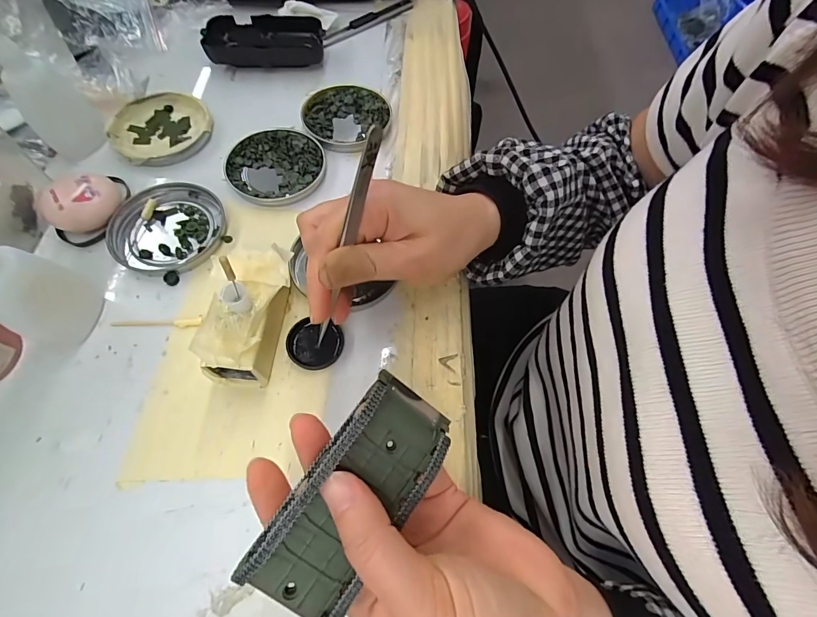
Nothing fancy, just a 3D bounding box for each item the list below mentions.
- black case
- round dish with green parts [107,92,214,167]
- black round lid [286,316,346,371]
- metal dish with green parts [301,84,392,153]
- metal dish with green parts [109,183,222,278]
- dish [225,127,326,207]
[{"bbox_3d":[-0.140,-0.260,0.377,0.108,0.027,0.043,-9,64,-7],"label":"black case"},{"bbox_3d":[-0.213,-0.156,0.332,0.078,0.012,0.073,1,64,-2],"label":"round dish with green parts"},{"bbox_3d":[-0.061,0.024,0.253,0.035,0.006,0.032,1,64,-2],"label":"black round lid"},{"bbox_3d":[-0.059,-0.174,0.347,0.072,0.009,0.080,33,67,13],"label":"metal dish with green parts"},{"bbox_3d":[-0.179,-0.061,0.286,0.073,0.009,0.079,1,64,-2],"label":"metal dish with green parts"},{"bbox_3d":[-0.109,-0.117,0.317,0.077,0.009,0.076,1,64,-2],"label":"dish"}]

